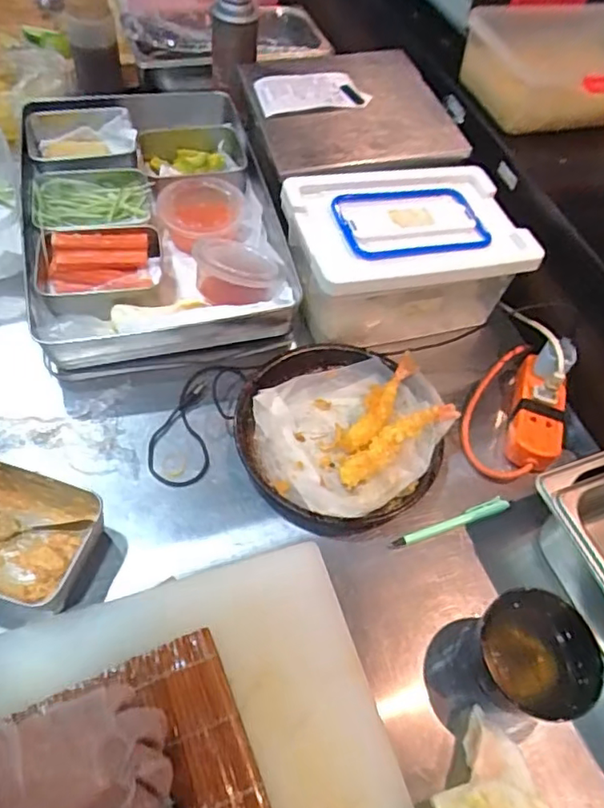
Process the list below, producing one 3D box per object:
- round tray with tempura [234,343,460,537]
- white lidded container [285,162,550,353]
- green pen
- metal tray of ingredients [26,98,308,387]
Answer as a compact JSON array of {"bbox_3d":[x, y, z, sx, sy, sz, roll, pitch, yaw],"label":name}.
[{"bbox_3d":[0.038,0.025,0.599,0.207,0.031,0.207,4,56,-5],"label":"round tray with tempura"},{"bbox_3d":[0.112,-0.166,0.687,0.243,0.132,0.167,-12,59,-15],"label":"white lidded container"},{"bbox_3d":[0.149,0.119,0.582,0.129,0.006,0.016,-16,60,-17],"label":"green pen"},{"bbox_3d":[-0.185,-0.234,0.738,0.297,0.083,0.410,-9,58,-13],"label":"metal tray of ingredients"}]

